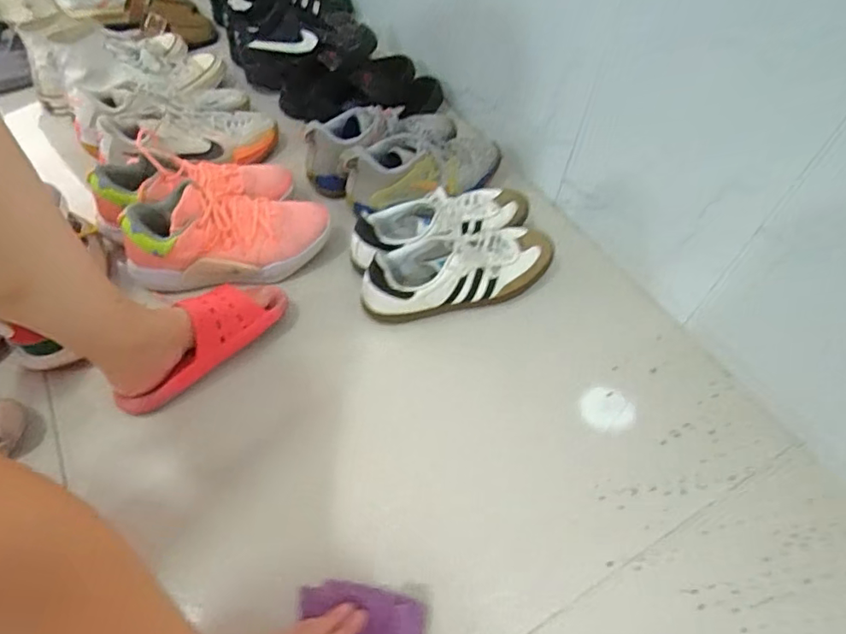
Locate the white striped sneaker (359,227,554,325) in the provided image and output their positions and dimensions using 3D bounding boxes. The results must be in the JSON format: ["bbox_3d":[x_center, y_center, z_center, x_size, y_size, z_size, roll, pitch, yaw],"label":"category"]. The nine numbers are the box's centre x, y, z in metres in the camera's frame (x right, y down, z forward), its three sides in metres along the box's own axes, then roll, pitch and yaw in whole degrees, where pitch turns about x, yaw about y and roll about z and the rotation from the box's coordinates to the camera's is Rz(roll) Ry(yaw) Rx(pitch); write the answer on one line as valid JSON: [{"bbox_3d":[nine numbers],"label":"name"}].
[{"bbox_3d":[0.056,-0.070,0.793,0.302,0.090,0.107,-16,57,-15],"label":"white striped sneaker"}]

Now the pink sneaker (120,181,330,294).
[{"bbox_3d":[-0.290,-0.123,0.789,0.294,0.106,0.119,-12,56,-12],"label":"pink sneaker"}]

